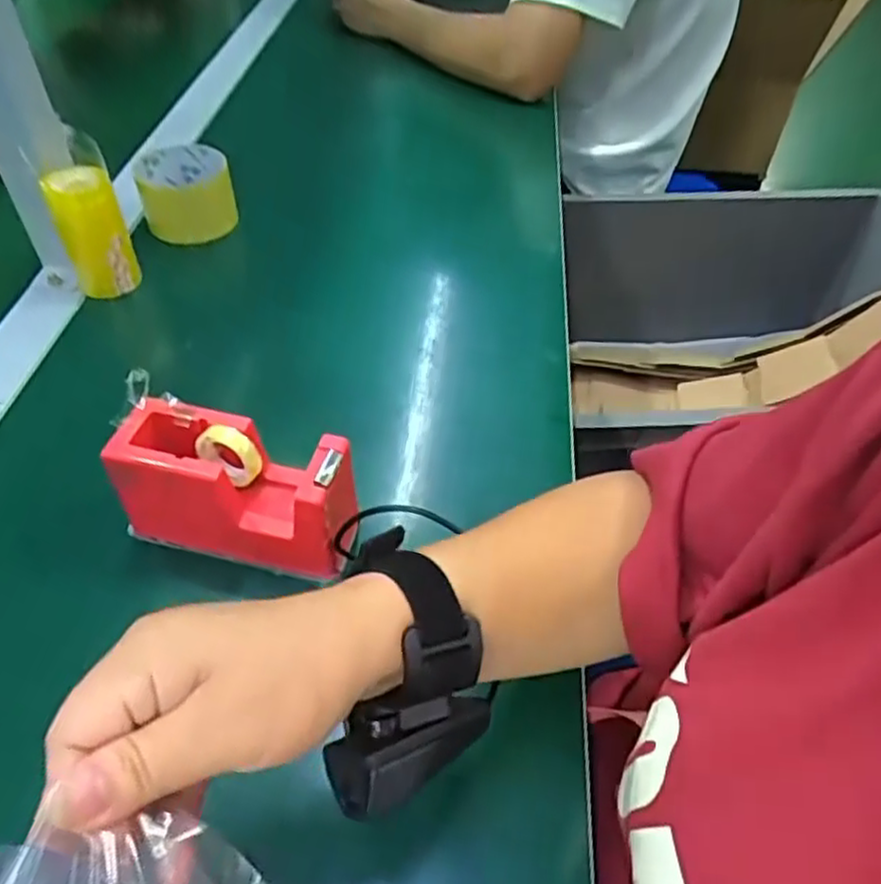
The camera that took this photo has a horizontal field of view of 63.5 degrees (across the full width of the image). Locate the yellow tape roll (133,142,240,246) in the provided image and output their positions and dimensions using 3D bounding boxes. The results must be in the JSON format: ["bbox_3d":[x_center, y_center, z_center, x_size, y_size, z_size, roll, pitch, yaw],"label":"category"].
[{"bbox_3d":[-0.239,-0.236,0.675,0.079,0.057,0.089,-10,48,-7],"label":"yellow tape roll"}]

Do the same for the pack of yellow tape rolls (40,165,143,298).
[{"bbox_3d":[-0.282,-0.170,0.581,0.050,0.094,0.045,-26,51,-20],"label":"pack of yellow tape rolls"}]

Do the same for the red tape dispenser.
[{"bbox_3d":[-0.114,0.026,0.411,0.129,0.076,0.051,7,48,9],"label":"red tape dispenser"}]

